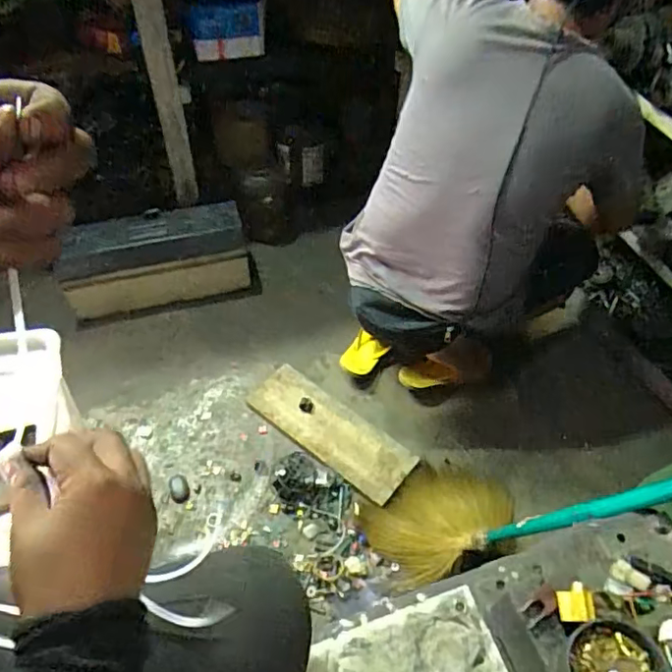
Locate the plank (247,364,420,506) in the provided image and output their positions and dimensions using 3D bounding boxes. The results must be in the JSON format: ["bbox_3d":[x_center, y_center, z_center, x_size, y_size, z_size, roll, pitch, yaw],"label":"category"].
[{"bbox_3d":[-0.013,0.216,1.353,0.421,0.025,0.160,35,57,24],"label":"plank"}]

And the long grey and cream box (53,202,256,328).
[{"bbox_3d":[-0.491,-0.203,1.558,0.529,0.261,0.131,-12,52,-12],"label":"long grey and cream box"}]

